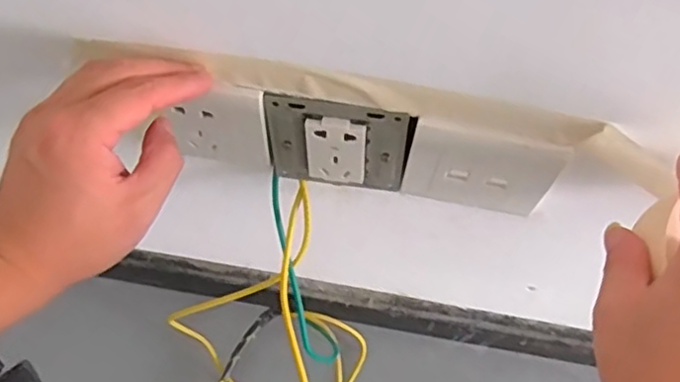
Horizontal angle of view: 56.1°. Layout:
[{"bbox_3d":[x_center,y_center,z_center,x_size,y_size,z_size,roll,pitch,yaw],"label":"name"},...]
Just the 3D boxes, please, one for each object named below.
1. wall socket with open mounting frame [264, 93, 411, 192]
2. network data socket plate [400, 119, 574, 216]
[{"bbox_3d":[-0.003,-0.026,0.387,0.082,0.072,0.017,11,63,5],"label":"wall socket with open mounting frame"},{"bbox_3d":[0.083,-0.011,0.380,0.085,0.074,0.008,12,63,5],"label":"network data socket plate"}]

